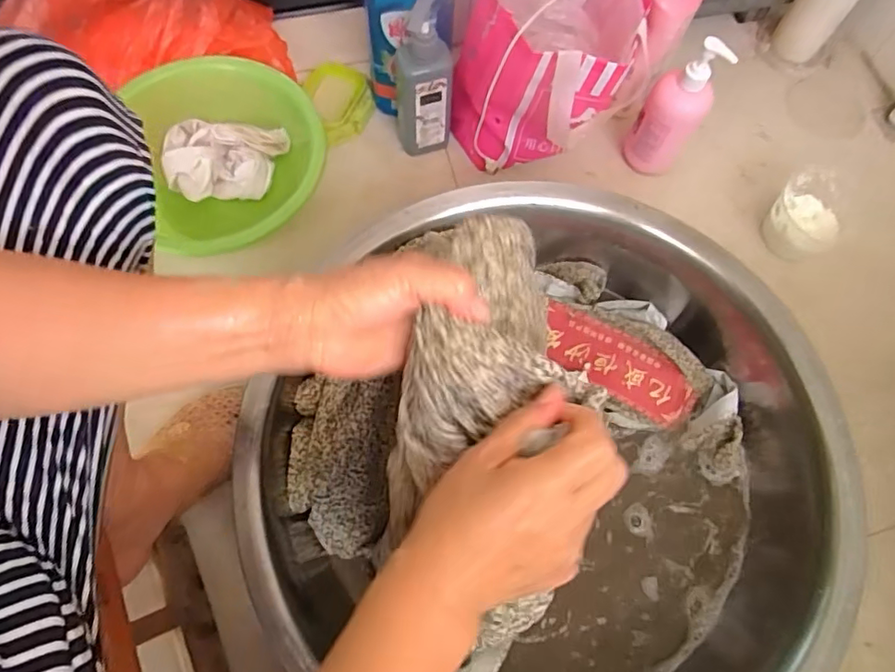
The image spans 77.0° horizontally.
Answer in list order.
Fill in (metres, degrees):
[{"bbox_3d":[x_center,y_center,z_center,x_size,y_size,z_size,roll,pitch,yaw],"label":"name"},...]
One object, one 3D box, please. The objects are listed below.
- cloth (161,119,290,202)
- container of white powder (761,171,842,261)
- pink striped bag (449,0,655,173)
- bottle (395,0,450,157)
[{"bbox_3d":[-0.297,-0.229,0.736,0.153,0.040,0.121,6,70,0],"label":"cloth"},{"bbox_3d":[0.468,-0.150,0.741,0.096,0.066,0.092,1,70,-1],"label":"container of white powder"},{"bbox_3d":[0.128,-0.331,0.680,0.188,0.223,0.201,36,73,11],"label":"pink striped bag"},{"bbox_3d":[-0.031,-0.316,0.717,0.068,0.204,0.068,-6,70,-4],"label":"bottle"}]

